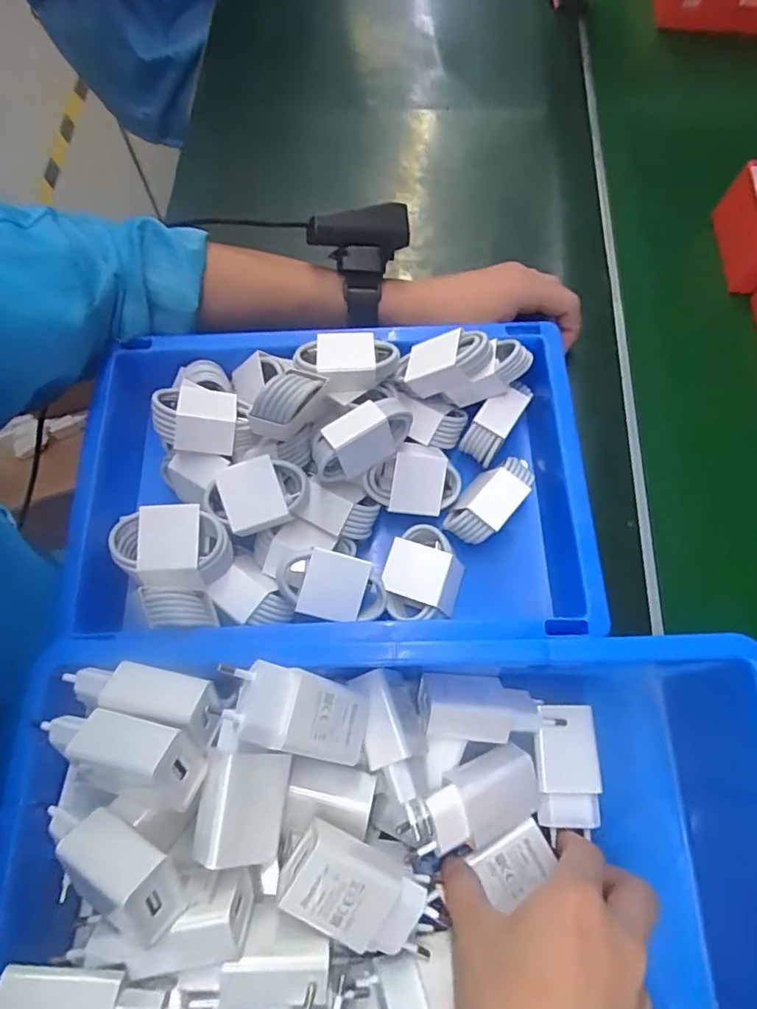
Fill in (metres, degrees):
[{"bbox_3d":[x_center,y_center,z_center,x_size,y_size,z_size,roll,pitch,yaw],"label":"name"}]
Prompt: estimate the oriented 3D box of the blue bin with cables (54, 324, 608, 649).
[{"bbox_3d":[-0.029,-0.016,0.351,0.310,0.080,0.196,-1,71,-2],"label":"blue bin with cables"}]

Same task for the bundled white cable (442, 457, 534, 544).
[{"bbox_3d":[0.073,-0.003,0.360,0.032,0.024,0.061,42,75,12],"label":"bundled white cable"}]

